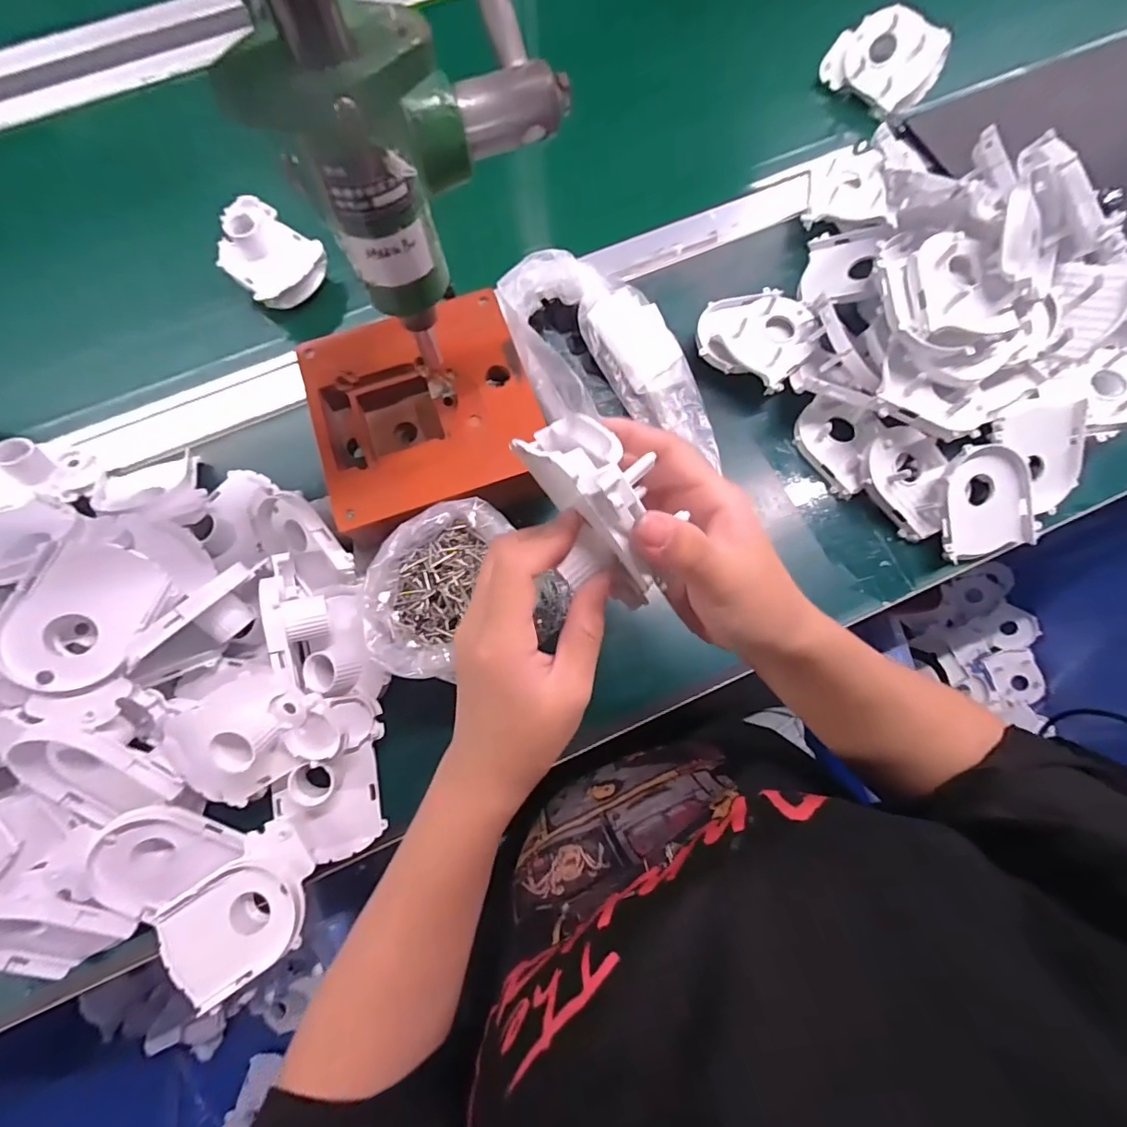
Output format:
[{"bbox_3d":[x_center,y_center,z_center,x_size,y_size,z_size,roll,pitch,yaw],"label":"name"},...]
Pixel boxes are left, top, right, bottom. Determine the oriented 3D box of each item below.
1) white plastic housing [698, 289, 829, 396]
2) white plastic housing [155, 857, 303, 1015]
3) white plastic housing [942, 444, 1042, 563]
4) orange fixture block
[{"bbox_3d":[0.157,-0.188,0.424,0.086,0.025,0.084,0,75,0],"label":"white plastic housing"},{"bbox_3d":[-0.200,0.220,0.319,0.086,0.013,0.064,-36,77,-9],"label":"white plastic housing"},{"bbox_3d":[0.308,-0.046,0.384,0.069,0.021,0.080,-15,103,-10],"label":"white plastic housing"},{"bbox_3d":[-0.097,-0.104,0.379,0.152,0.041,0.157,-15,75,-4],"label":"orange fixture block"}]

